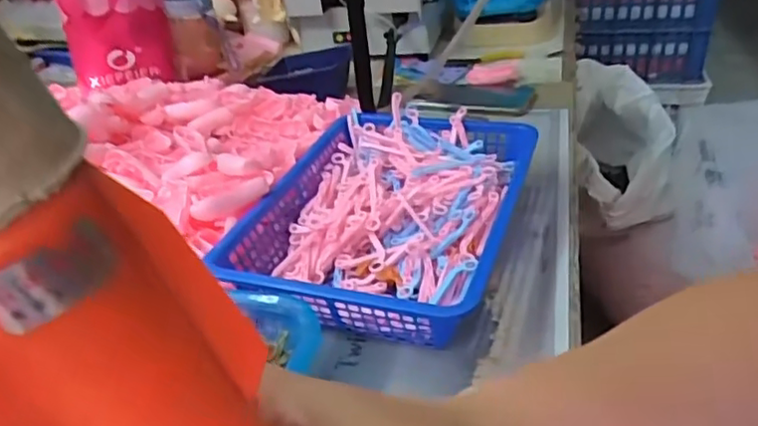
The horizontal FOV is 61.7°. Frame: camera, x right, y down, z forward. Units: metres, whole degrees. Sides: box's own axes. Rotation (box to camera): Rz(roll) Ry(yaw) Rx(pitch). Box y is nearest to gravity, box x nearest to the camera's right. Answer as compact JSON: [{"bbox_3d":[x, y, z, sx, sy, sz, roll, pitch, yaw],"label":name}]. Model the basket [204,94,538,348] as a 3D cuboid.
[{"bbox_3d":[0.004,-0.005,0.555,0.210,0.061,0.288,12,35,17],"label":"basket"}]

